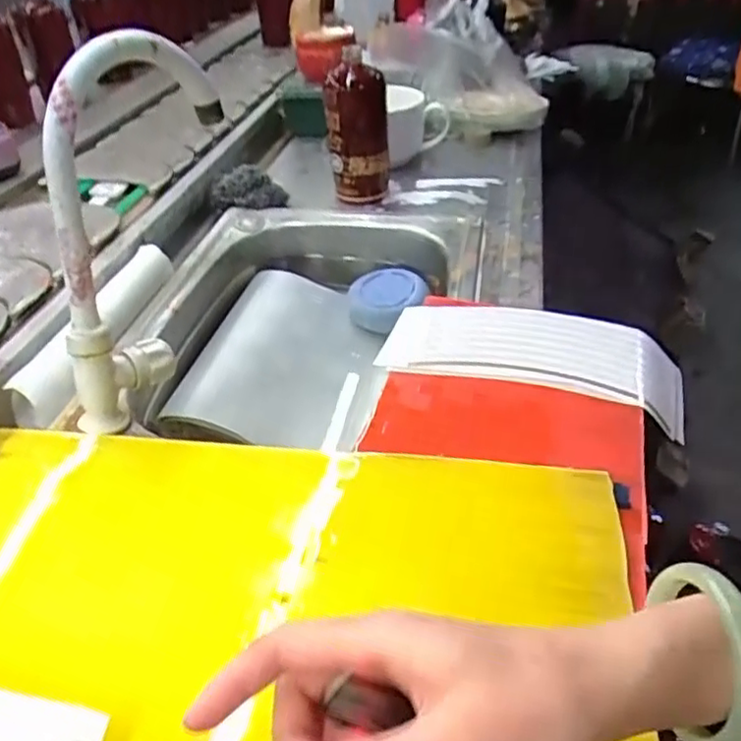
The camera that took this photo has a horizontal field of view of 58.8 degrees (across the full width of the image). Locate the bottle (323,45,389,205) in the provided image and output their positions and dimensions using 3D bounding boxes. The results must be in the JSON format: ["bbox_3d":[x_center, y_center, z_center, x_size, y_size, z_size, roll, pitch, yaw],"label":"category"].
[{"bbox_3d":[-0.015,-0.308,0.865,0.082,0.170,0.070,-4,38,-3],"label":"bottle"}]

